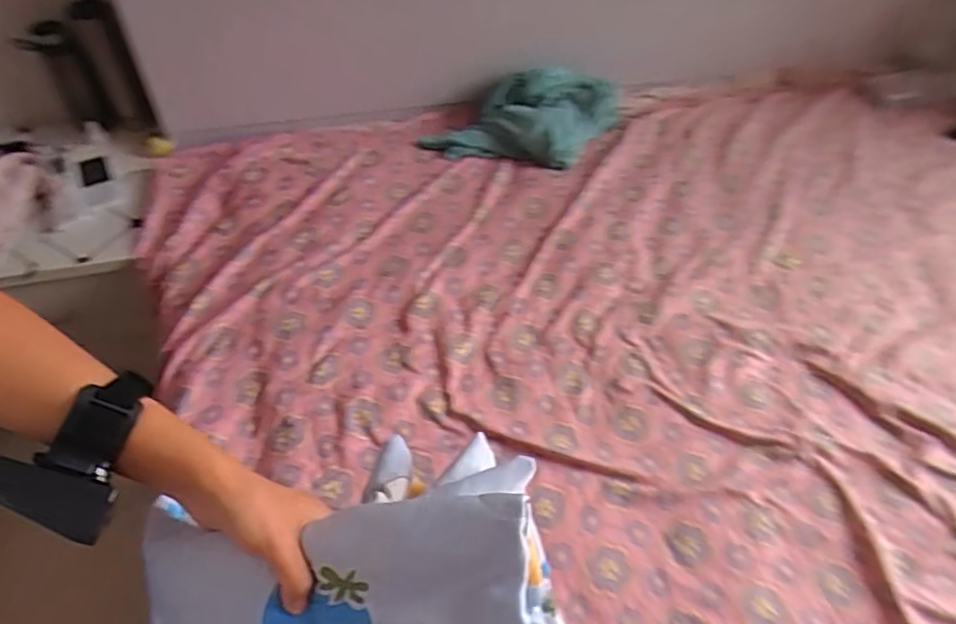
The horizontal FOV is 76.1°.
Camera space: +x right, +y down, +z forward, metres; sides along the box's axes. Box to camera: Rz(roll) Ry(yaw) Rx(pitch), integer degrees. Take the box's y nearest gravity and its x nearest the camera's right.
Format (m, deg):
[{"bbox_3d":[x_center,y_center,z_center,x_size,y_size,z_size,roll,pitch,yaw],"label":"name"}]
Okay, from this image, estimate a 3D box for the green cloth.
[{"bbox_3d":[0.082,-0.348,1.097,0.232,0.101,0.259,33,59,20],"label":"green cloth"}]

